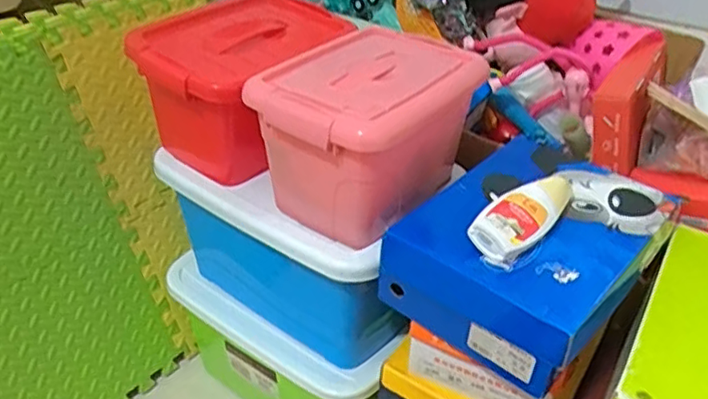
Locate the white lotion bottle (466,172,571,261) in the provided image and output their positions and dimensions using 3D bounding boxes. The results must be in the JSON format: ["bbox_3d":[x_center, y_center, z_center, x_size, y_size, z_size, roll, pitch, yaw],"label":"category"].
[{"bbox_3d":[0.178,0.010,0.622,0.053,0.032,0.149,26,43,30],"label":"white lotion bottle"}]

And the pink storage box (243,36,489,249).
[{"bbox_3d":[0.017,-0.074,0.724,0.190,0.169,0.243,21,40,26],"label":"pink storage box"}]

